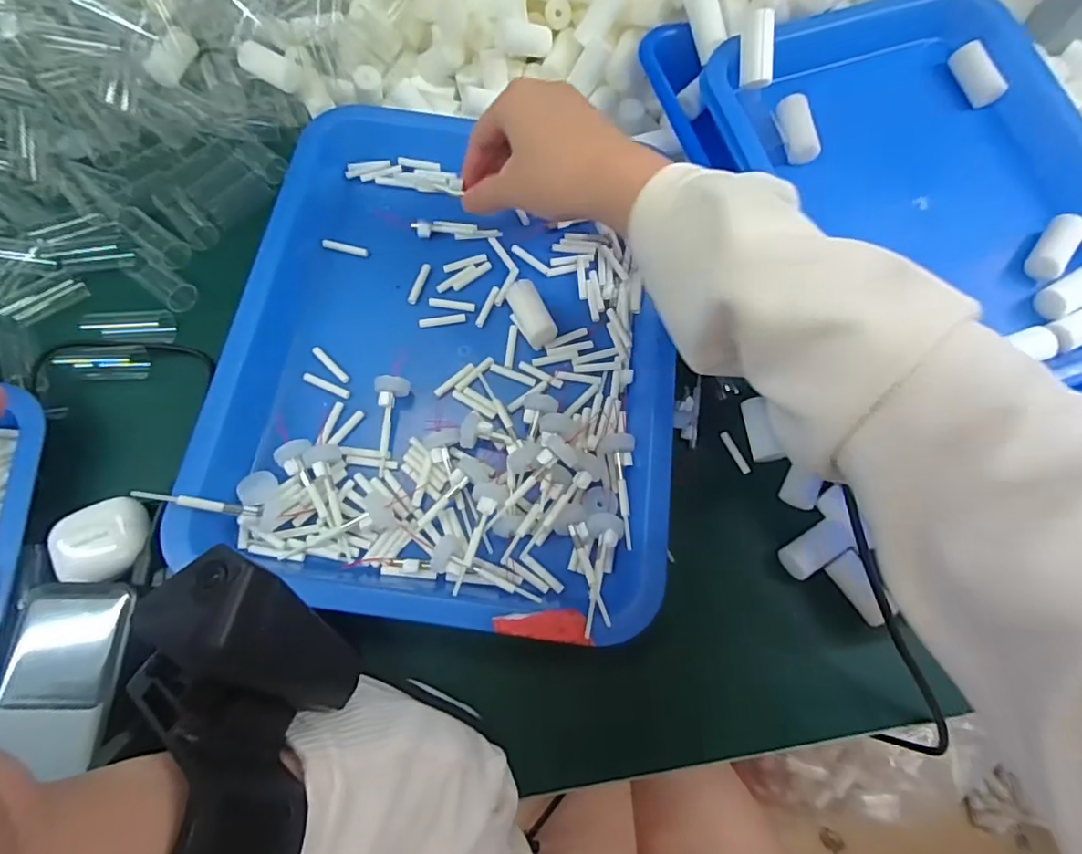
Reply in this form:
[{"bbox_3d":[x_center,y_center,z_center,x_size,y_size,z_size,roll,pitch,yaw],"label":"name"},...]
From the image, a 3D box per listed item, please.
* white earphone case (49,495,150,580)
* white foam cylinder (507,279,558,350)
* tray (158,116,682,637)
[{"bbox_3d":[-0.252,0.063,0.320,0.045,0.017,0.047,1,70,-3],"label":"white earphone case"},{"bbox_3d":[-0.007,-0.074,0.367,0.019,0.016,0.046,-23,73,-10],"label":"white foam cylinder"},{"bbox_3d":[-0.052,-0.058,0.365,0.269,0.046,0.351,7,70,0],"label":"tray"}]

